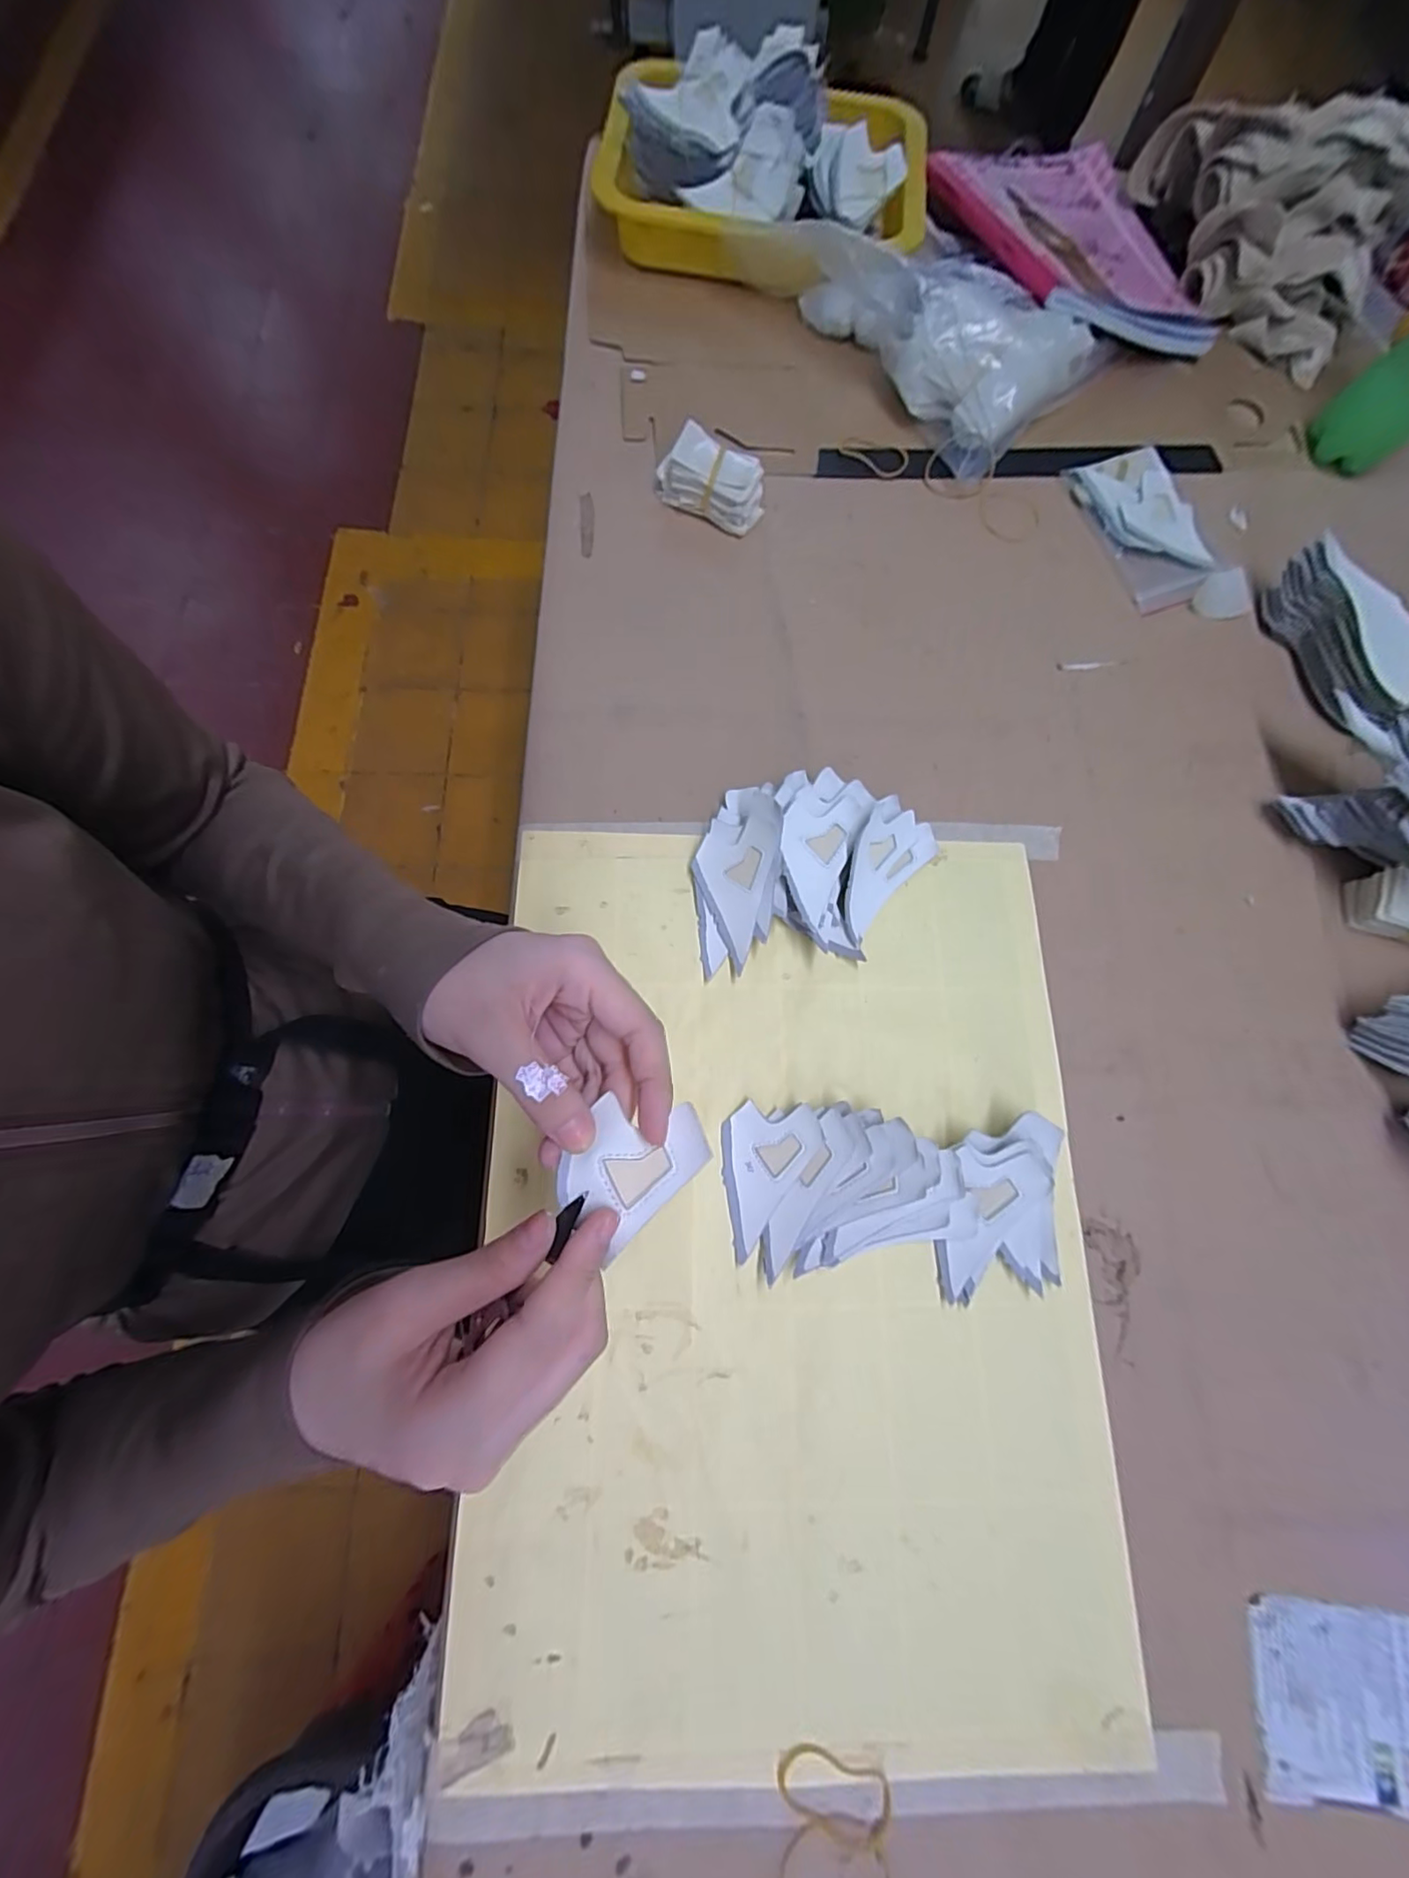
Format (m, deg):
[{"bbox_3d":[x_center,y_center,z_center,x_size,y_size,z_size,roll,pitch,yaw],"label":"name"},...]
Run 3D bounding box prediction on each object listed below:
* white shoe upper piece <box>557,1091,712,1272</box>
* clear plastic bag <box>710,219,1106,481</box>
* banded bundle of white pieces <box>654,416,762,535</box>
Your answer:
[{"bbox_3d":[-0.028,0.081,0.220,0.042,0.011,0.056,44,79,9],"label":"white shoe upper piece"},{"bbox_3d":[0.148,-0.450,0.444,0.290,0.071,0.136,22,76,4],"label":"clear plastic bag"},{"bbox_3d":[0.004,-0.322,0.420,0.074,0.042,0.030,25,76,5],"label":"banded bundle of white pieces"}]

